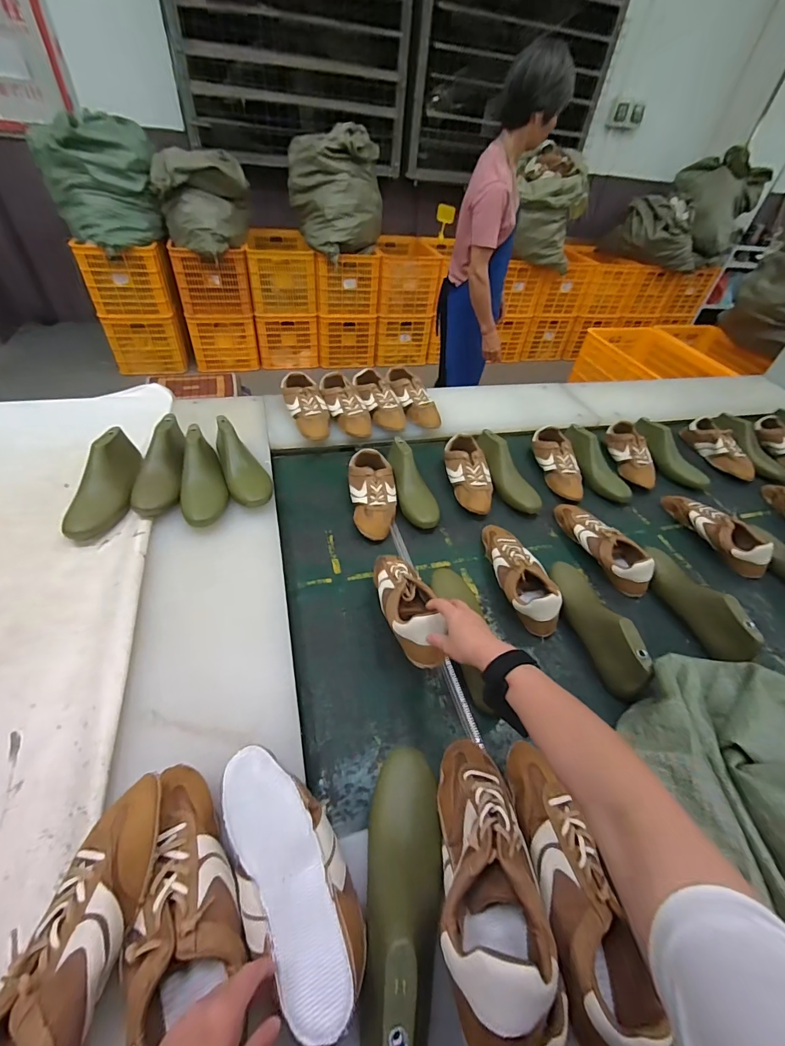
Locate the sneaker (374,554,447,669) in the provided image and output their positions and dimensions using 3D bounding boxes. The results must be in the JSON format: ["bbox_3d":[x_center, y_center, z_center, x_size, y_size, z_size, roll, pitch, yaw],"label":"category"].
[{"bbox_3d":[0.026,0.123,0.700,0.092,0.078,0.239,-8,35,-14],"label":"sneaker"}]

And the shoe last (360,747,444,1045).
[{"bbox_3d":[0.010,0.389,0.434,0.084,0.106,0.275,7,32,1],"label":"shoe last"}]

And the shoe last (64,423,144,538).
[{"bbox_3d":[-0.571,-0.082,0.817,0.083,0.078,0.255,1,57,-6],"label":"shoe last"}]

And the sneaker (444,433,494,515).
[{"bbox_3d":[0.196,-0.120,1.035,0.097,0.080,0.241,-4,46,-11],"label":"sneaker"}]

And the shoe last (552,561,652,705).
[{"bbox_3d":[0.367,0.171,0.755,0.068,0.104,0.284,-3,45,-10],"label":"shoe last"}]

